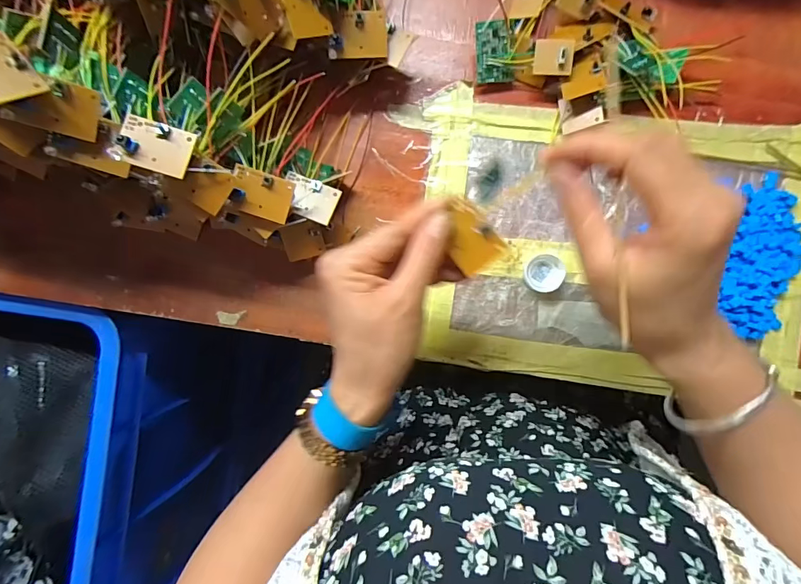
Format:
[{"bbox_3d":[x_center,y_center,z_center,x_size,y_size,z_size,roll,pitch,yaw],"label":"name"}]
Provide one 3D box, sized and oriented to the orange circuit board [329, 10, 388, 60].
[{"bbox_3d":[-0.031,-0.194,0.321,0.043,0.004,0.033,-1,107,-6],"label":"orange circuit board"}]

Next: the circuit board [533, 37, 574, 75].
[{"bbox_3d":[0.119,-0.183,0.330,0.029,0.005,0.026,7,97,17],"label":"circuit board"}]

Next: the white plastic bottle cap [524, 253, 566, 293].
[{"bbox_3d":[0.117,-0.015,0.345,0.032,0.009,0.030,0,89,2],"label":"white plastic bottle cap"}]

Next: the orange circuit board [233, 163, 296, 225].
[{"bbox_3d":[-0.099,-0.070,0.305,0.041,0.014,0.032,15,90,-11],"label":"orange circuit board"}]

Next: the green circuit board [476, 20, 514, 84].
[{"bbox_3d":[0.075,-0.191,0.338,0.029,0.004,0.043,-4,110,6],"label":"green circuit board"}]

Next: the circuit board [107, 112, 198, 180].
[{"bbox_3d":[-0.156,-0.093,0.270,0.043,0.016,0.031,16,91,4],"label":"circuit board"}]

